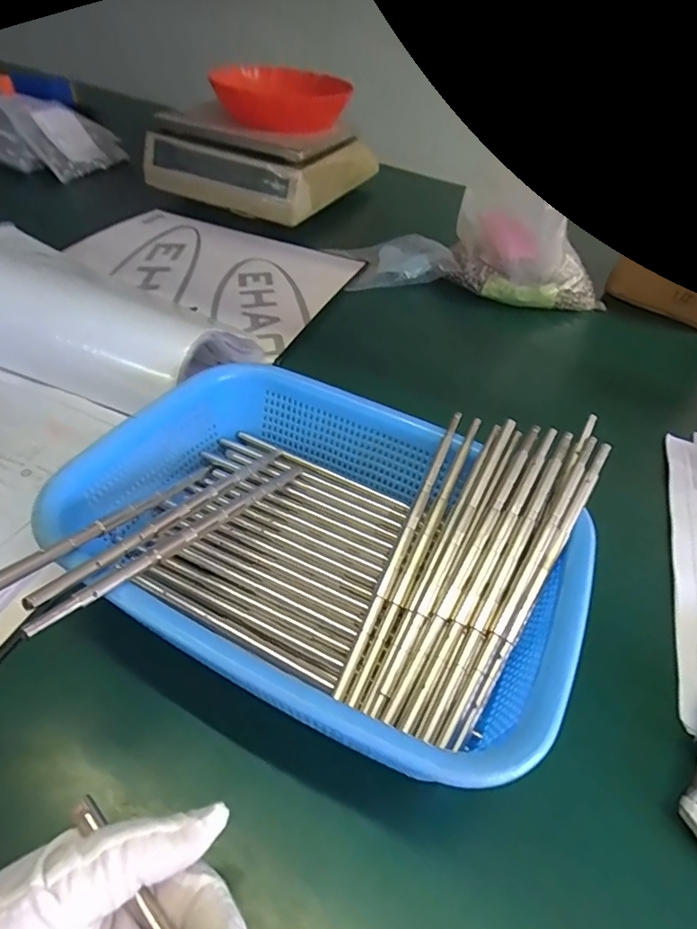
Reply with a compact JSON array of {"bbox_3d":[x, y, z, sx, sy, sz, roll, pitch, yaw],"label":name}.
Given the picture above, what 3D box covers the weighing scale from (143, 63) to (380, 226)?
[{"bbox_3d":[-0.138,-0.530,0.859,0.277,0.174,0.277,23,46,14],"label":"weighing scale"}]

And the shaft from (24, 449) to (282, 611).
[{"bbox_3d":[-0.095,0.025,0.313,0.007,0.008,0.211,22,26,15],"label":"shaft"}]

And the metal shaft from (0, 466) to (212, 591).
[{"bbox_3d":[-0.127,0.028,0.298,0.005,0.010,0.193,16,17,9],"label":"metal shaft"}]

